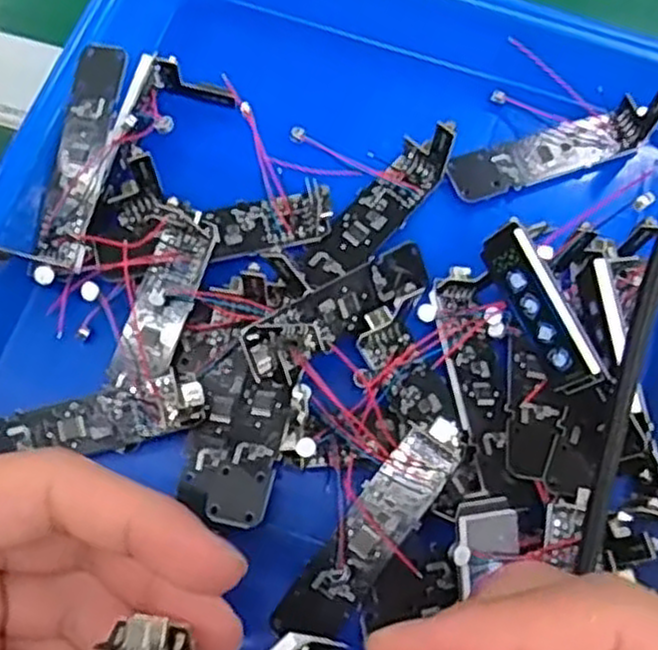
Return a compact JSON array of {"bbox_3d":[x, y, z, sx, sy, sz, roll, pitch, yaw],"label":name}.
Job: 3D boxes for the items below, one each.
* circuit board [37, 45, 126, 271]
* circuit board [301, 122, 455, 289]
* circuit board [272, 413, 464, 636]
[{"bbox_3d":[-0.084,-0.057,0.260,0.019,0.005,0.074,12,89,14],"label":"circuit board"},{"bbox_3d":[0.021,-0.043,0.277,0.018,0.007,0.077,37,74,11],"label":"circuit board"},{"bbox_3d":[0.014,0.061,0.231,0.019,0.008,0.076,36,71,10],"label":"circuit board"}]

